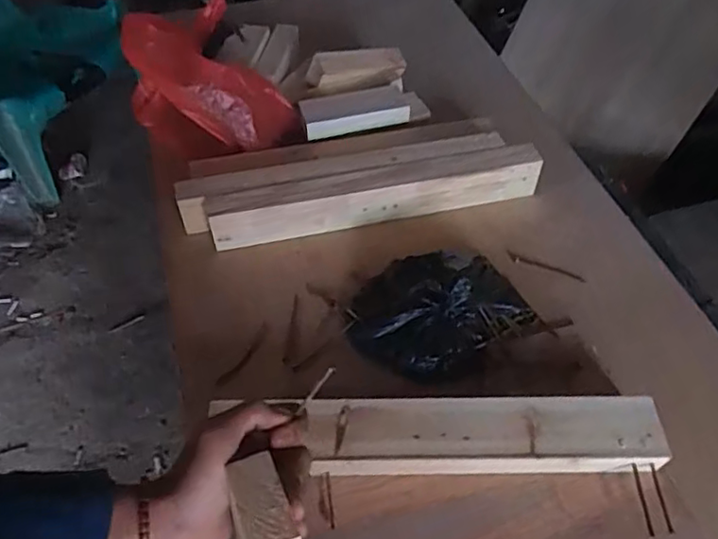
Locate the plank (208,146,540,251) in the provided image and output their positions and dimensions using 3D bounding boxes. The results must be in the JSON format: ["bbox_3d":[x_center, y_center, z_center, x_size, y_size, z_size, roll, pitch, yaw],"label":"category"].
[{"bbox_3d":[0.027,-0.095,0.779,0.424,0.062,0.045,-10,51,-11],"label":"plank"}]

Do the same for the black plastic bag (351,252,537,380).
[{"bbox_3d":[0.085,0.038,0.676,0.193,0.048,0.150,-25,55,-22],"label":"black plastic bag"}]

